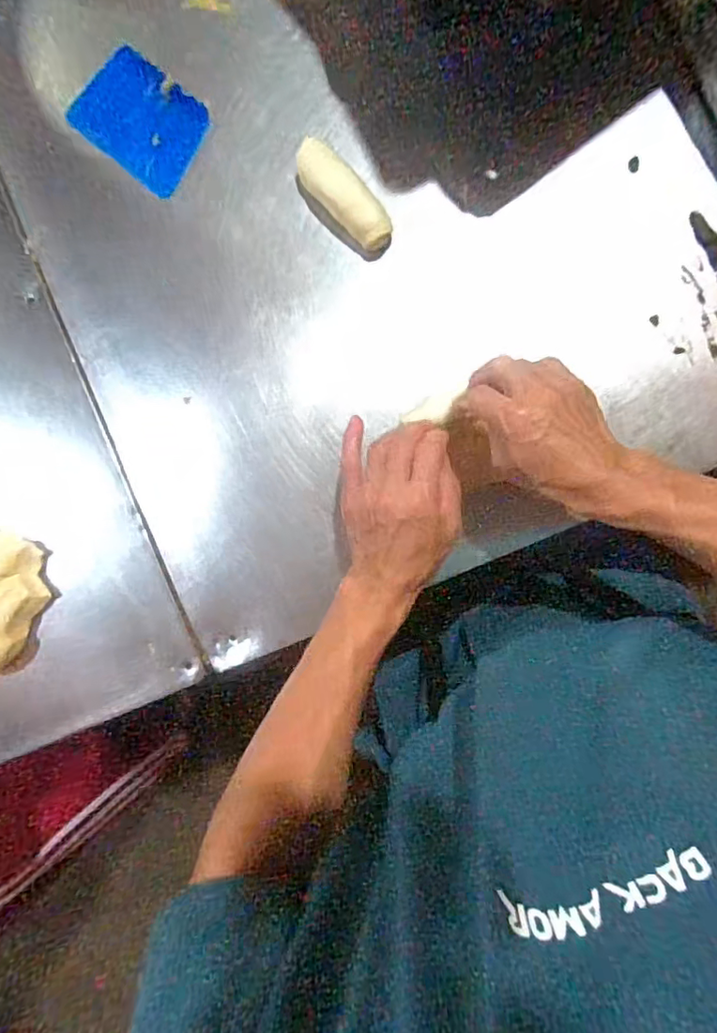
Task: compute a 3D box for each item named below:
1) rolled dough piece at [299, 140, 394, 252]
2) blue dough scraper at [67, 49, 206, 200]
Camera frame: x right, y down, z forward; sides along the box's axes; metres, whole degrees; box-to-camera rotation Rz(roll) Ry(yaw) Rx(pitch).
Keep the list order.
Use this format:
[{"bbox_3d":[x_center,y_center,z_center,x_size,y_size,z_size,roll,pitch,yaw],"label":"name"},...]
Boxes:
[{"bbox_3d":[-0.015,-0.279,0.482,0.036,0.041,0.108,-38,88,7],"label":"rolled dough piece"},{"bbox_3d":[-0.200,-0.364,0.505,0.120,0.011,0.087,39,95,1],"label":"blue dough scraper"}]

